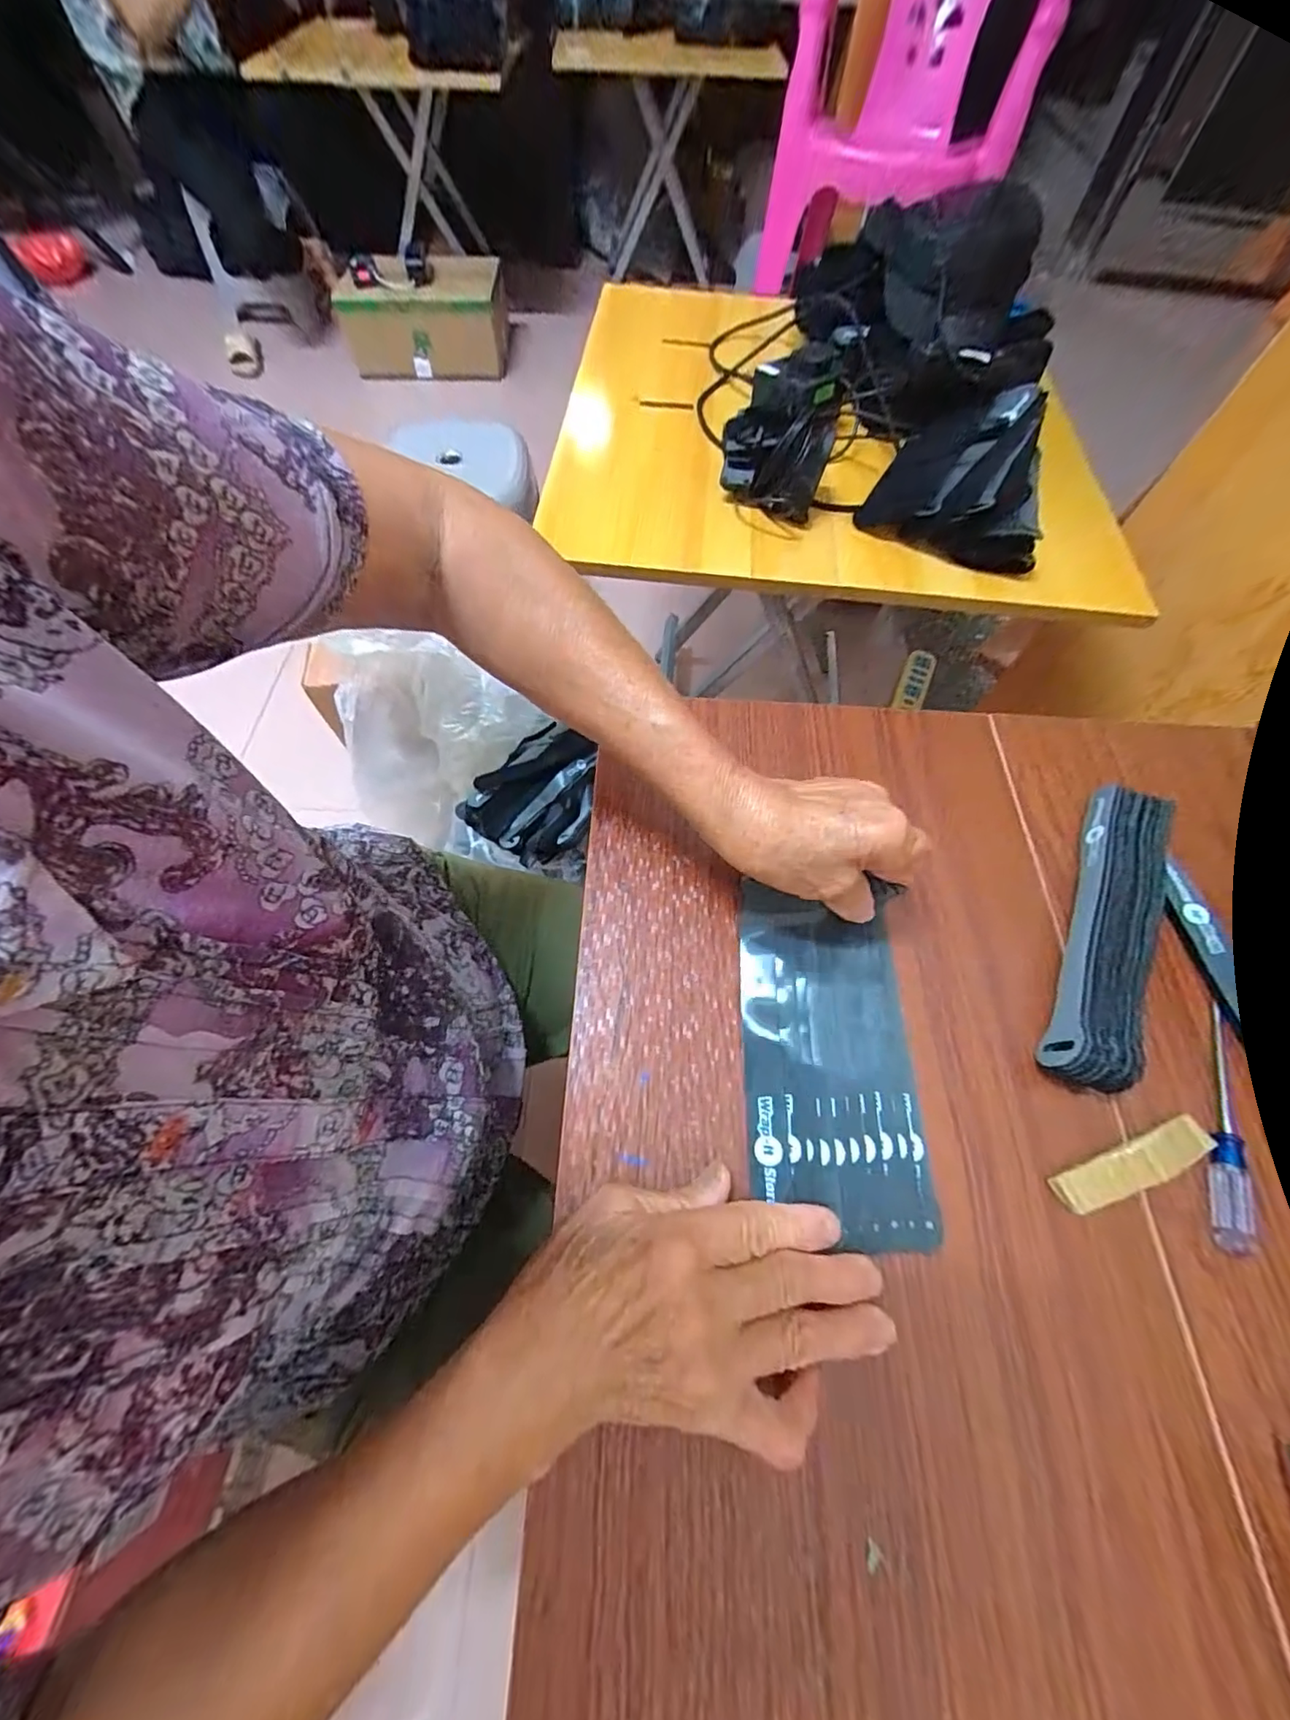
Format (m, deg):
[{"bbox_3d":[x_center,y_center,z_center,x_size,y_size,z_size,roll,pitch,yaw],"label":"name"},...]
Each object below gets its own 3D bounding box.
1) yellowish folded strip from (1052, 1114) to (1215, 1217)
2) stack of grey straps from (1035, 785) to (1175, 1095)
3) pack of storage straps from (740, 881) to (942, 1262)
[{"bbox_3d":[0.244,0.152,0.271,0.087,0.007,0.019,-17,66,-10],"label":"yellowish folded strip"},{"bbox_3d":[0.273,0.037,0.314,0.045,0.026,0.200,27,66,10],"label":"stack of grey straps"},{"bbox_3d":[0.098,0.100,0.288,0.089,0.023,0.174,2,64,-1],"label":"pack of storage straps"}]

